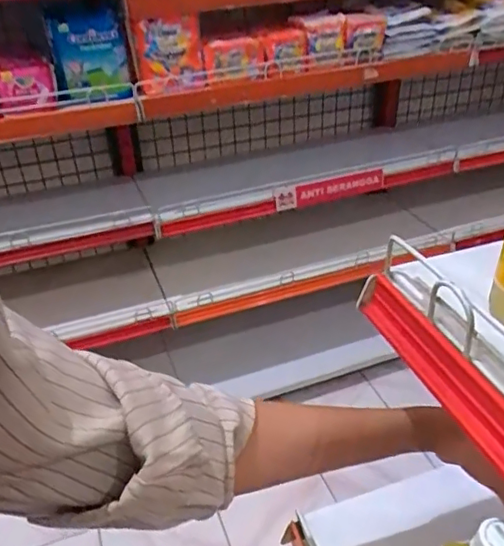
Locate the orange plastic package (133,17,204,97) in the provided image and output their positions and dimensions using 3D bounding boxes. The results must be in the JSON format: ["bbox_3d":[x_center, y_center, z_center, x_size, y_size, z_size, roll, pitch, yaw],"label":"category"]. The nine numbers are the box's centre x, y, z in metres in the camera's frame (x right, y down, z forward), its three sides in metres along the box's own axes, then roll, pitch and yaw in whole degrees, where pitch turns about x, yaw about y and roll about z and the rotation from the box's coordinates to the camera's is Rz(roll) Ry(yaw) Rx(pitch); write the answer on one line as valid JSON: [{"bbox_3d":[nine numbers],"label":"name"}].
[{"bbox_3d":[-0.179,-0.473,1.213,0.137,0.145,0.058,-9,34,-9],"label":"orange plastic package"}]

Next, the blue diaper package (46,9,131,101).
[{"bbox_3d":[-0.337,-0.458,1.165,0.153,0.176,0.075,-7,34,-6],"label":"blue diaper package"}]

